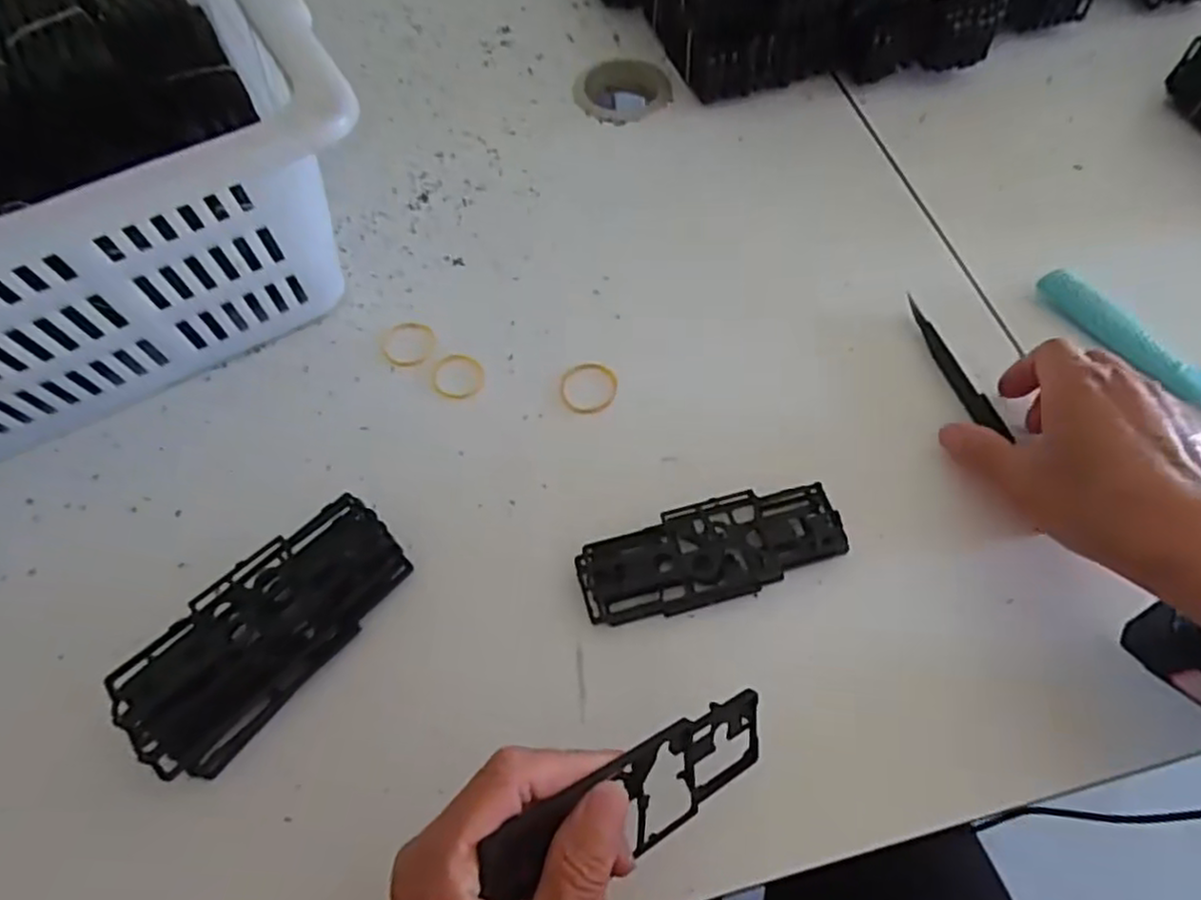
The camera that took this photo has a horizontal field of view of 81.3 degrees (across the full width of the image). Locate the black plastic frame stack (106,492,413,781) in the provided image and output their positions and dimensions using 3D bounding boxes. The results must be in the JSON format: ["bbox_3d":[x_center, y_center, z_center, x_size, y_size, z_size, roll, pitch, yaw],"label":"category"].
[{"bbox_3d":[-0.148,0.077,0.312,0.055,0.034,0.126,34,66,19],"label":"black plastic frame stack"}]

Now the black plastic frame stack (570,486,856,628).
[{"bbox_3d":[0.053,0.050,0.337,0.125,0.023,0.046,-14,61,-7],"label":"black plastic frame stack"}]

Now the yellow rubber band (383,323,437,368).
[{"bbox_3d":[-0.111,-0.062,0.402,0.032,0.004,0.034,-1,60,1],"label":"yellow rubber band"}]

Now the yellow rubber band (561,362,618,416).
[{"bbox_3d":[-0.006,-0.036,0.389,0.032,0.004,0.033,-1,60,1],"label":"yellow rubber band"}]

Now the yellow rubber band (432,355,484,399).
[{"bbox_3d":[-0.079,-0.042,0.390,0.029,0.004,0.031,-1,60,1],"label":"yellow rubber band"}]

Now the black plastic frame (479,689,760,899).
[{"bbox_3d":[0.016,0.125,0.248,0.118,0.043,0.009,-19,21,-32],"label":"black plastic frame"}]

